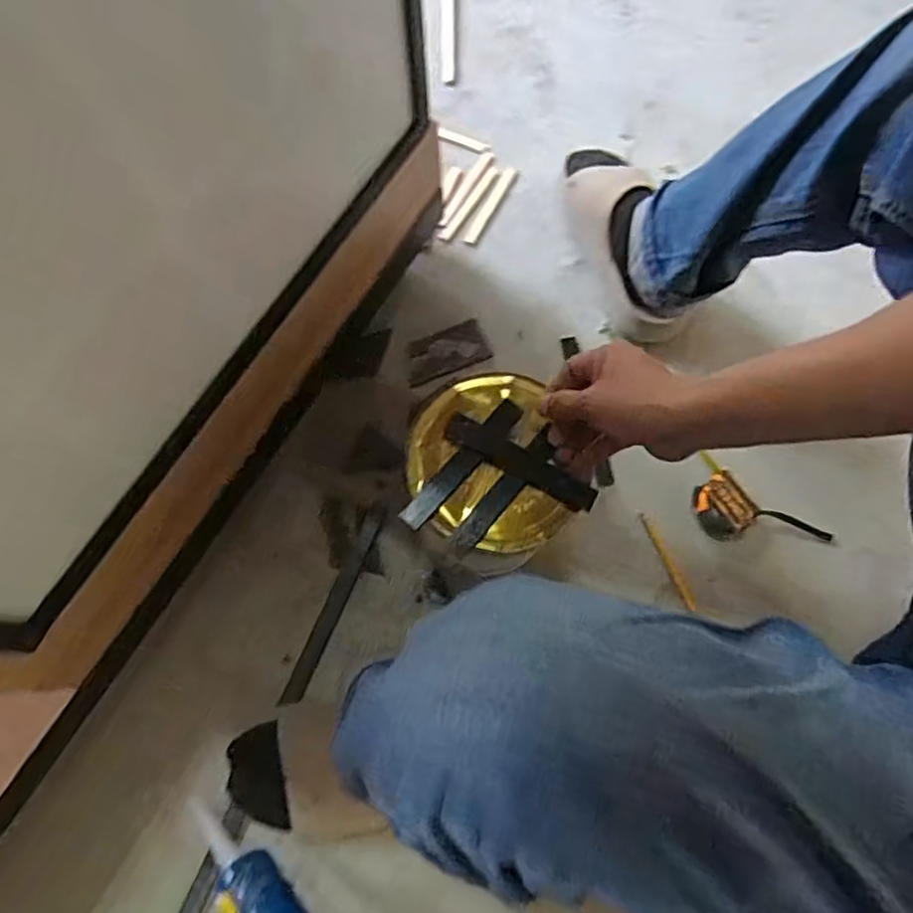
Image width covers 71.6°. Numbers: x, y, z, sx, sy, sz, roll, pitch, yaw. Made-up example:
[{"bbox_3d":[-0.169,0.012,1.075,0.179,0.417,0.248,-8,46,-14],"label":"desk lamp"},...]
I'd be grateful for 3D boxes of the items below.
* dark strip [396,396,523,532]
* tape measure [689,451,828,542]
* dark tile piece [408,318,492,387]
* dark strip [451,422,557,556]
[{"bbox_3d":[0.005,0.006,0.553,0.022,0.004,0.140,42,84,3],"label":"dark strip"},{"bbox_3d":[0.347,0.075,0.727,0.161,0.041,0.071,30,75,8],"label":"tape measure"},{"bbox_3d":[-0.014,-0.134,0.803,0.108,0.011,0.066,-21,75,-6],"label":"dark tile piece"},{"bbox_3d":[0.041,0.032,0.546,0.019,0.009,0.123,39,82,10],"label":"dark strip"}]

